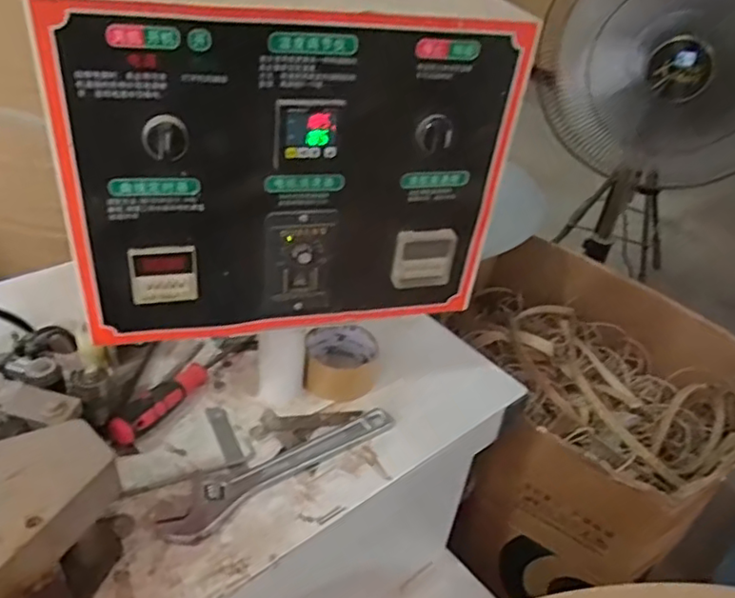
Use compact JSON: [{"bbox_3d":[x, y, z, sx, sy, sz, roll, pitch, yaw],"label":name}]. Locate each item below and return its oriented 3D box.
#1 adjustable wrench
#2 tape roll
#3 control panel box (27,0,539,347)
[{"bbox_3d":[-0.076,0.160,0.602,0.242,0.015,0.044,-21,45,-34],"label":"adjustable wrench"},{"bbox_3d":[-0.029,0.074,0.709,0.082,0.055,0.095,6,36,-2],"label":"tape roll"},{"bbox_3d":[-0.055,-0.103,0.501,0.340,0.269,0.083,-5,38,-18],"label":"control panel box"}]

